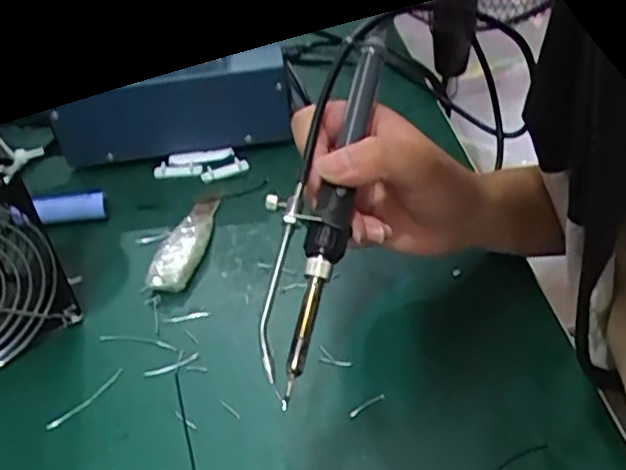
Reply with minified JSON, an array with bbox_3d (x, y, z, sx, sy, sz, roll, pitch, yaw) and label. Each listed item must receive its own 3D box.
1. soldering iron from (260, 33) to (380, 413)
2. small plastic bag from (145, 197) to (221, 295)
[{"bbox_3d":[0.001,-0.017,0.312,0.034,0.017,0.181,9,72,18],"label":"soldering iron"},{"bbox_3d":[-0.085,0.003,0.445,0.029,0.015,0.091,1,41,9],"label":"small plastic bag"}]

